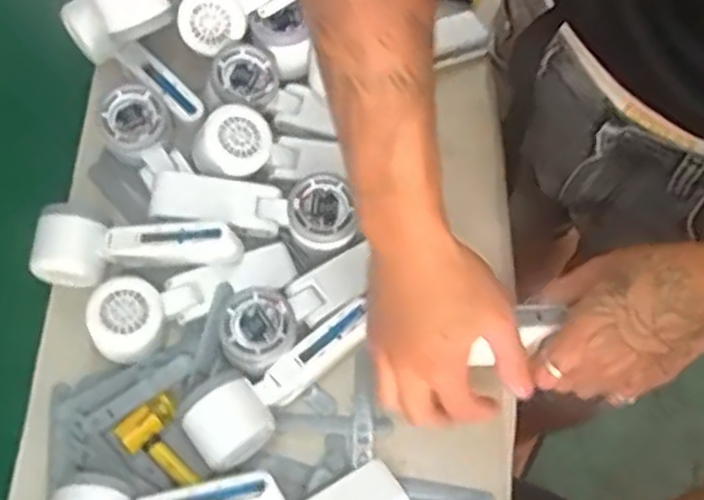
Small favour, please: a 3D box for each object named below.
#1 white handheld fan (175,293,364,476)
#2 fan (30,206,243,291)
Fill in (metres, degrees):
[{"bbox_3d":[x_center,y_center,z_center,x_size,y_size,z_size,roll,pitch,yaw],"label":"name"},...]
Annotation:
[{"bbox_3d":[-0.052,0.097,0.594,0.165,0.052,0.058,-38,76,-10],"label":"white handheld fan"},{"bbox_3d":[-0.171,0.007,0.629,0.160,0.054,0.061,9,73,4],"label":"fan"}]

